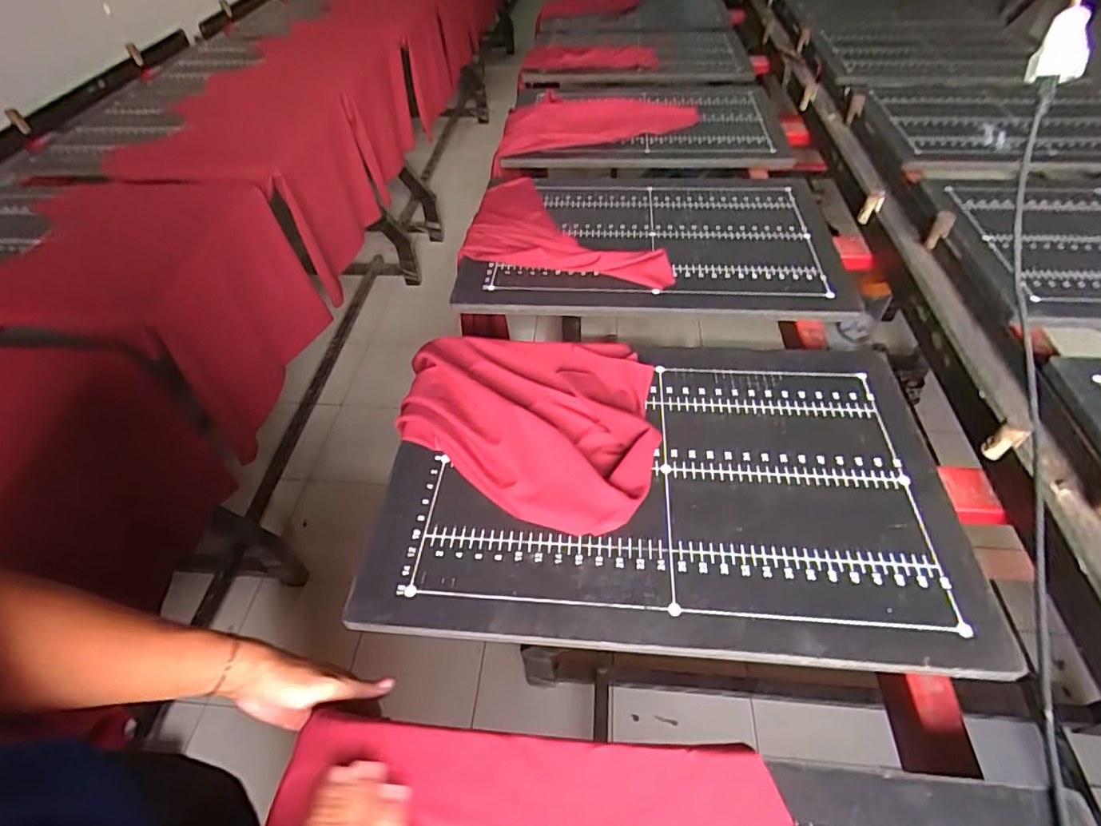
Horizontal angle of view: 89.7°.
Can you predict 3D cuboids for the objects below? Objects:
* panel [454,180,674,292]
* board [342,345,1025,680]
[{"bbox_3d":[0.033,-0.331,0.942,0.370,0.034,0.295,11,50,11],"label":"panel"},{"bbox_3d":[0.113,0.060,0.609,0.578,0.022,0.388,3,49,4],"label":"board"}]

